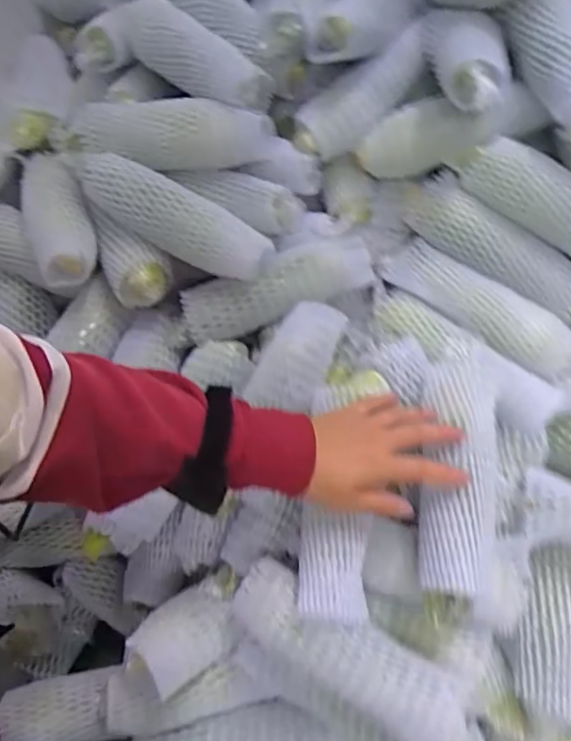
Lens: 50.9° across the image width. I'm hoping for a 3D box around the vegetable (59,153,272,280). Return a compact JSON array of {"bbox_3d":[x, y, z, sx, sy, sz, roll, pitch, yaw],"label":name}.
[{"bbox_3d":[-0.128,-0.166,0.626,0.241,0.055,0.054,29,51,3],"label":"vegetable"}]

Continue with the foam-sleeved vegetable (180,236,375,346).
[{"bbox_3d":[-0.010,-0.090,0.654,0.209,0.054,0.057,-21,49,-1],"label":"foam-sleeved vegetable"}]

